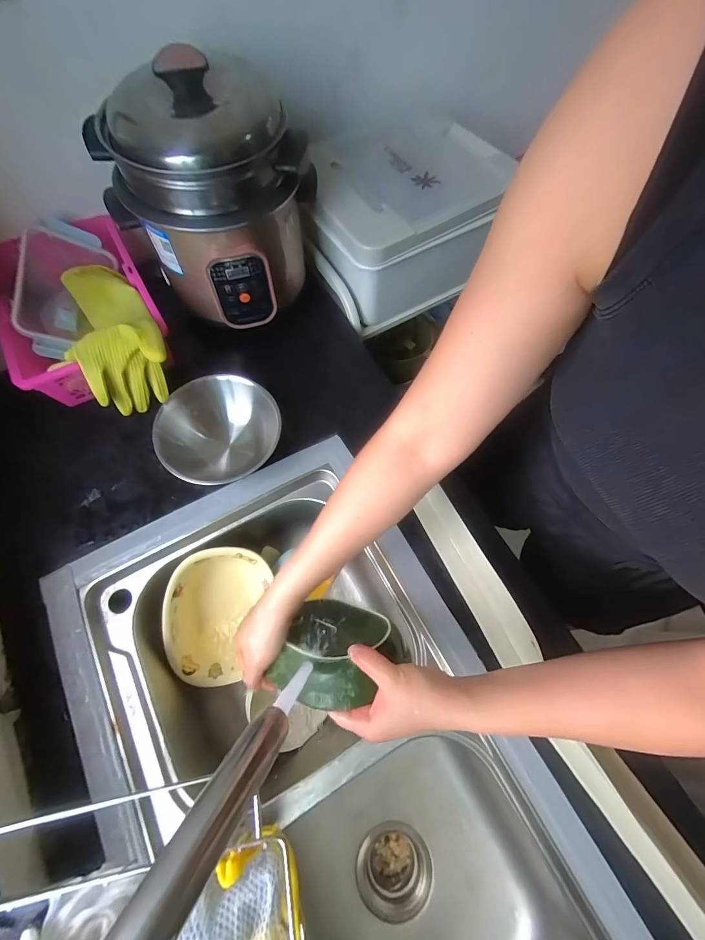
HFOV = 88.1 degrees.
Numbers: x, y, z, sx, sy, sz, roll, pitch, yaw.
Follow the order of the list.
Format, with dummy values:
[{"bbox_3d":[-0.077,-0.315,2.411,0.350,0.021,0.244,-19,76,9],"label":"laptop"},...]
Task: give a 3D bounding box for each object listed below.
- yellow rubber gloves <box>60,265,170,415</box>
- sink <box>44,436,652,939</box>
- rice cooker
[{"bbox_3d":[-0.341,-0.205,0.542,0.111,0.100,0.221,-22,69,-10],"label":"yellow rubber gloves"},{"bbox_3d":[-0.021,0.392,0.486,0.437,0.217,0.787,-28,70,-12],"label":"sink"},{"bbox_3d":[-0.176,-0.366,0.503,0.198,0.283,0.220,35,71,13],"label":"rice cooker"}]

